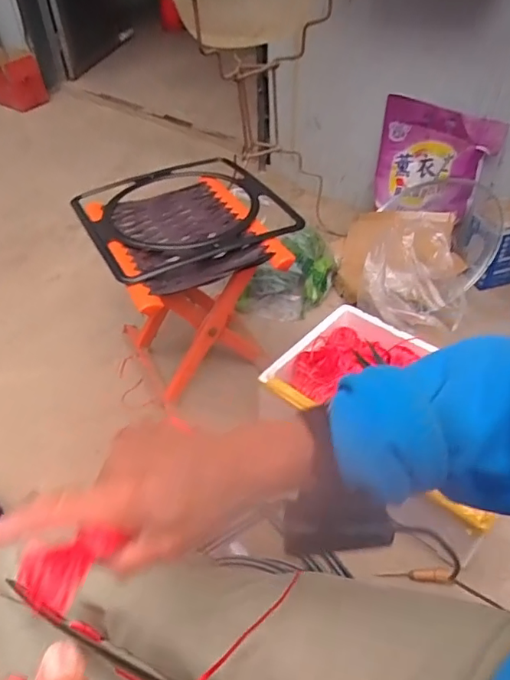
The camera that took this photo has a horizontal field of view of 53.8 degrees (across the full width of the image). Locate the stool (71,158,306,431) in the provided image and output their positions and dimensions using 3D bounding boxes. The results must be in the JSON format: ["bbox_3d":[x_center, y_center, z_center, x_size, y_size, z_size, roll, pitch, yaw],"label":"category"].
[{"bbox_3d":[-0.113,-0.093,0.983,0.317,0.348,0.372,-19,46,-19],"label":"stool"}]

